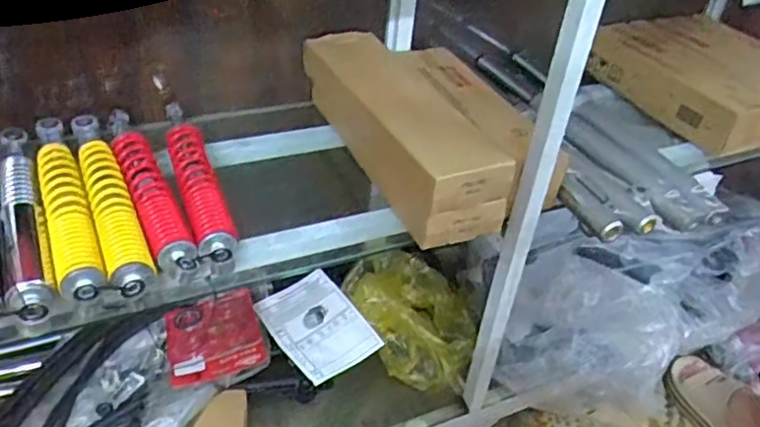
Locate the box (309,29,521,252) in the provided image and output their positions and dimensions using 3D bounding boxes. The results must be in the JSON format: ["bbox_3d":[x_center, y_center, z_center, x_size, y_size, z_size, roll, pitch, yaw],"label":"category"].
[{"bbox_3d":[0.031,-0.121,0.883,0.140,0.101,0.380,-12,42,-24],"label":"box"}]

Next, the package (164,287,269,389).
[{"bbox_3d":[-0.259,0.187,1.003,0.141,0.022,0.184,-17,36,-14],"label":"package"}]

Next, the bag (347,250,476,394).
[{"bbox_3d":[0.063,0.179,1.103,0.161,0.116,0.237,-15,42,-27],"label":"bag"}]

